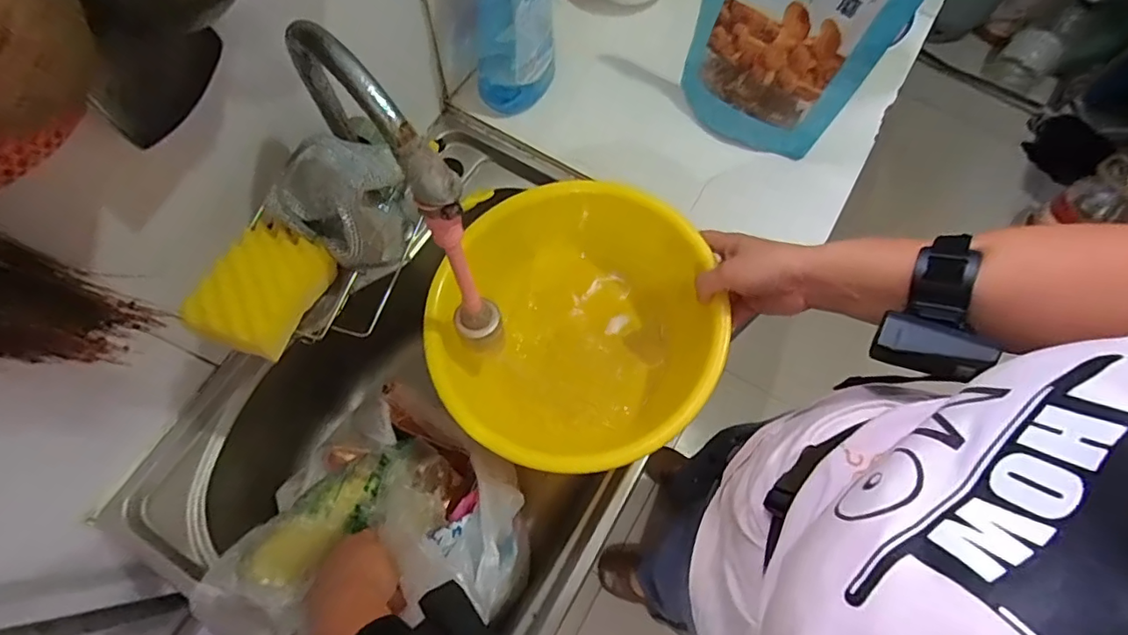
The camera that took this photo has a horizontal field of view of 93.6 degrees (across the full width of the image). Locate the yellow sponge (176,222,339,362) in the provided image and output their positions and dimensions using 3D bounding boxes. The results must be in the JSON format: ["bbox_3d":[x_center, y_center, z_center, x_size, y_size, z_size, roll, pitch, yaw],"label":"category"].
[{"bbox_3d":[-0.233,-0.024,0.406,0.068,0.042,0.099,18,69,5],"label":"yellow sponge"}]

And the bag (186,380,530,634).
[{"bbox_3d":[-0.171,0.214,0.507,0.235,0.143,0.234,37,72,11],"label":"bag"}]

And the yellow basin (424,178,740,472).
[{"bbox_3d":[0.000,0.003,0.533,0.267,0.122,0.264,1,69,-2],"label":"yellow basin"}]

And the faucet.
[{"bbox_3d":[-0.120,-0.097,0.407,0.041,0.210,0.185,-35,74,-14],"label":"faucet"}]

